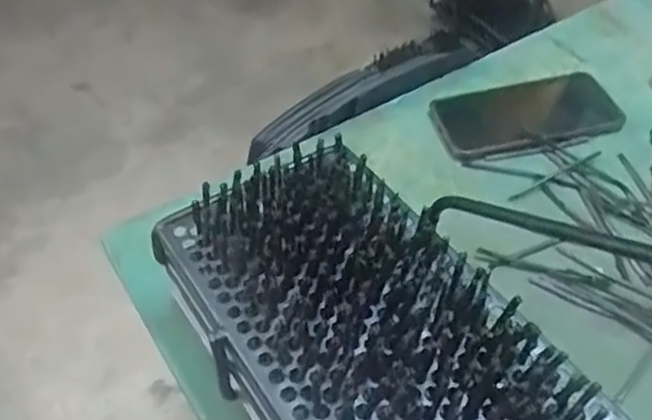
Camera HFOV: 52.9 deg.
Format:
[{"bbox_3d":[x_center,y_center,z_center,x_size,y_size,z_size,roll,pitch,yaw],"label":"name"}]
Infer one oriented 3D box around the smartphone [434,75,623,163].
[{"bbox_3d":[0.183,-0.088,0.594,0.171,0.005,0.086,-15,50,-10],"label":"smartphone"}]

